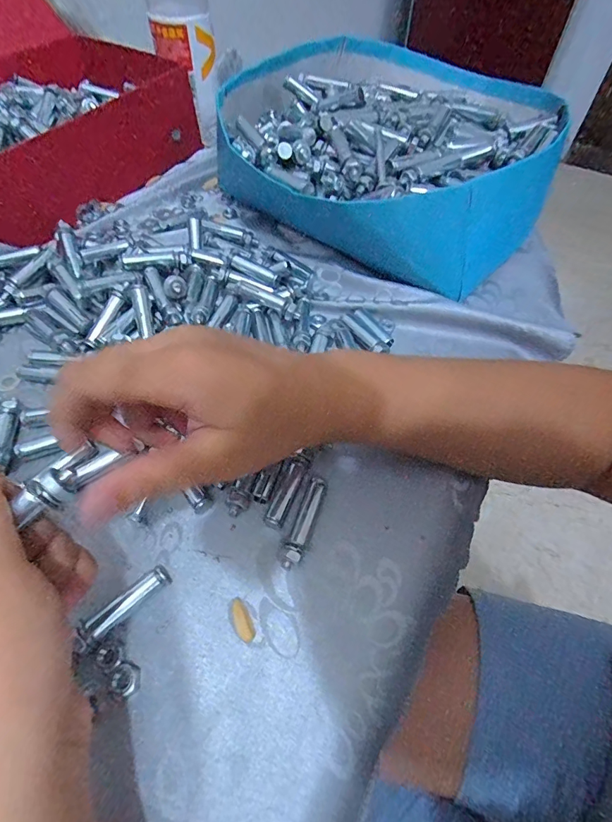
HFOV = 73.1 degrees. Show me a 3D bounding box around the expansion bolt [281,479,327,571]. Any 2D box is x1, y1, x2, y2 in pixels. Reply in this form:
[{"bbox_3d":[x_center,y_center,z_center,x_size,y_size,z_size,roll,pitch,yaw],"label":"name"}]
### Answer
[{"bbox_3d":[-0.001,0.064,0.236,0.010,0.011,0.055,17,57,9],"label":"expansion bolt"}]

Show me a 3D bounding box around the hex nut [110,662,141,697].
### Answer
[{"bbox_3d":[-0.086,0.128,0.196,0.013,0.005,0.012,25,59,14],"label":"hex nut"}]

